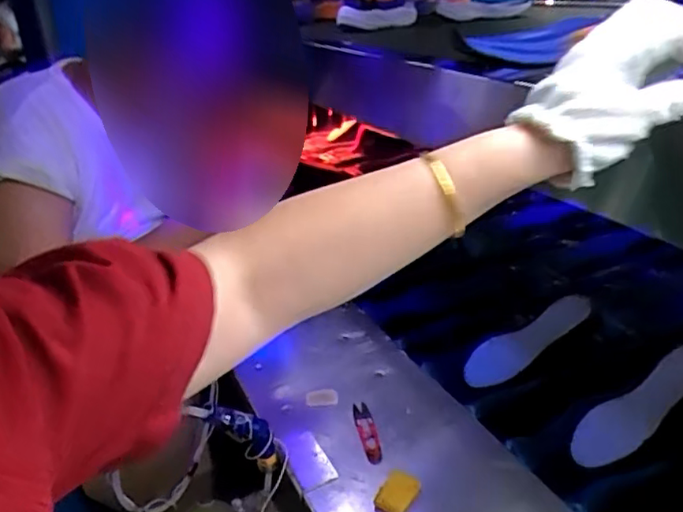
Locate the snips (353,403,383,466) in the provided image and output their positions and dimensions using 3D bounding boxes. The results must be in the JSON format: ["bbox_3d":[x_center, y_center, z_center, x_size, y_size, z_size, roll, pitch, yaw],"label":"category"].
[{"bbox_3d":[0.031,0.216,0.742,0.023,0.015,0.111,-4,27,-5],"label":"snips"}]

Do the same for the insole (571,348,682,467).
[{"bbox_3d":[0.388,0.192,0.760,0.219,0.024,0.066,-33,44,-5],"label":"insole"}]

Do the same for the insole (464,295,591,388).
[{"bbox_3d":[0.288,0.131,0.916,0.225,0.019,0.060,-31,56,-3],"label":"insole"}]

